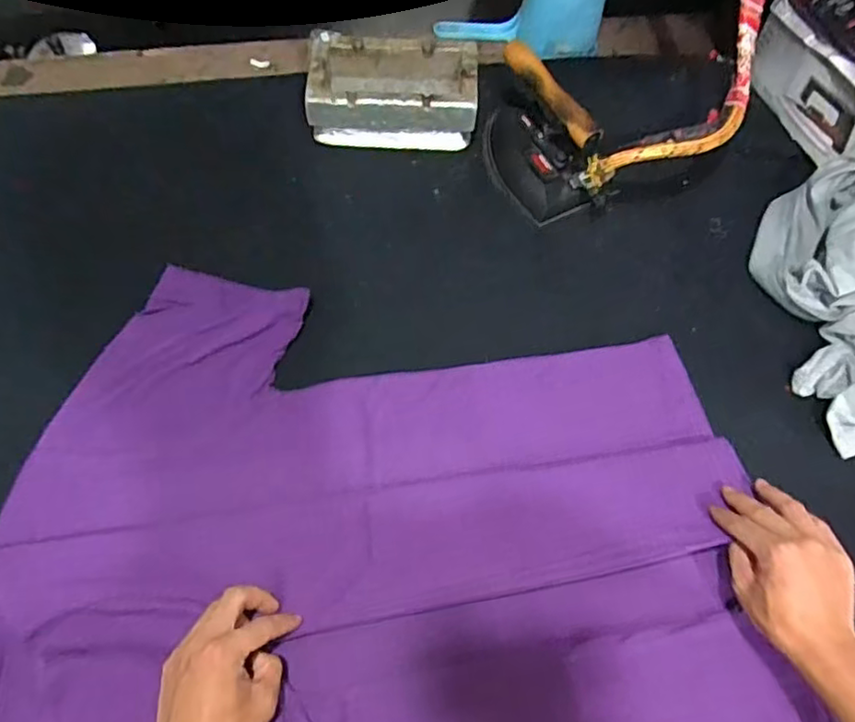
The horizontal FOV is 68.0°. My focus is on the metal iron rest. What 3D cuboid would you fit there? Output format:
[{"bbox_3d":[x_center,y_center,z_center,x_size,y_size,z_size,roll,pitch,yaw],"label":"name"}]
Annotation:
[{"bbox_3d":[-0.045,-0.359,0.857,0.222,0.086,0.123,4,60,-3],"label":"metal iron rest"}]

